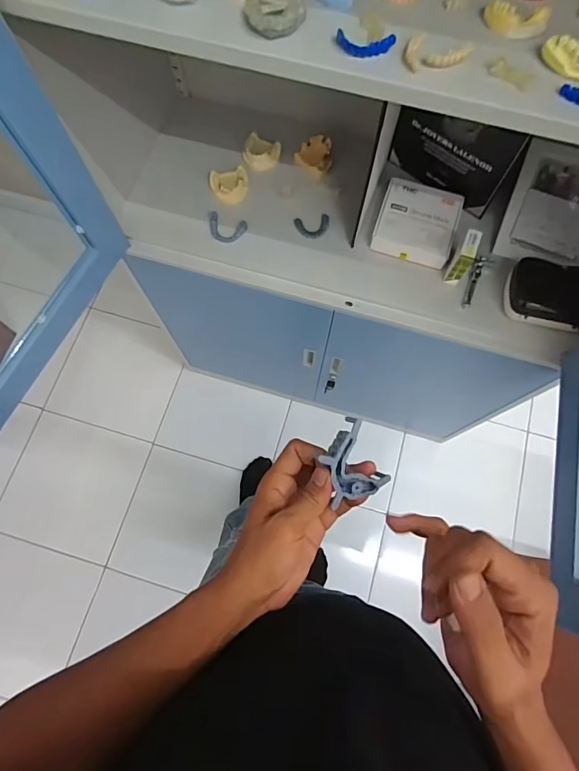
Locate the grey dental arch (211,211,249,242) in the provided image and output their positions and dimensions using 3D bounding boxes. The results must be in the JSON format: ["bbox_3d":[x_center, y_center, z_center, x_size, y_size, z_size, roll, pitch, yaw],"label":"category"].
[{"bbox_3d":[-0.121,-0.297,0.835,0.074,0.020,0.047,21,74,6],"label":"grey dental arch"}]

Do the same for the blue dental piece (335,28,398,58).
[{"bbox_3d":[0.074,-0.333,0.430,0.056,0.014,0.019,10,73,3],"label":"blue dental piece"}]

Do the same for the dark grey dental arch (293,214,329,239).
[{"bbox_3d":[0.045,-0.301,0.838,0.065,0.014,0.040,-10,73,-4],"label":"dark grey dental arch"}]

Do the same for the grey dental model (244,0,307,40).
[{"bbox_3d":[-0.014,-0.368,0.434,0.057,0.014,0.051,-17,74,-6],"label":"grey dental model"}]

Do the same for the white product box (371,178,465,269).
[{"bbox_3d":[0.238,-0.304,0.820,0.144,0.033,0.145,18,73,5],"label":"white product box"}]

